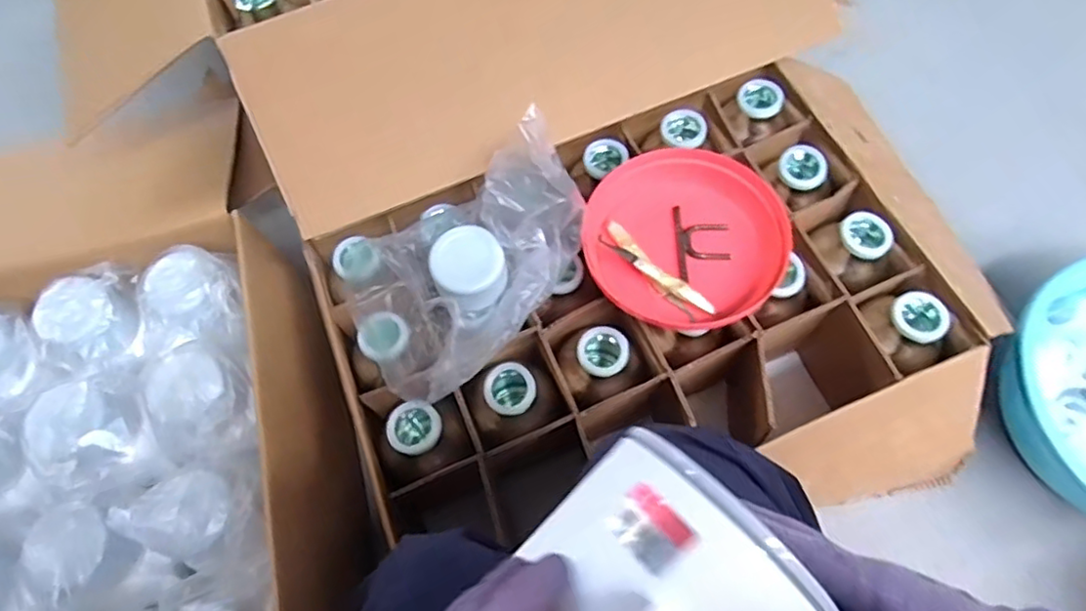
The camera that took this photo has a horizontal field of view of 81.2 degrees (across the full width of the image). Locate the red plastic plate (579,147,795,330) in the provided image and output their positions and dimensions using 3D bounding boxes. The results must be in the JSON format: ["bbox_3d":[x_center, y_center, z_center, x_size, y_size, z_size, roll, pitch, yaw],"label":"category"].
[{"bbox_3d":[0.165,-0.081,0.755,0.232,0.051,0.219,-1,66,3],"label":"red plastic plate"}]

